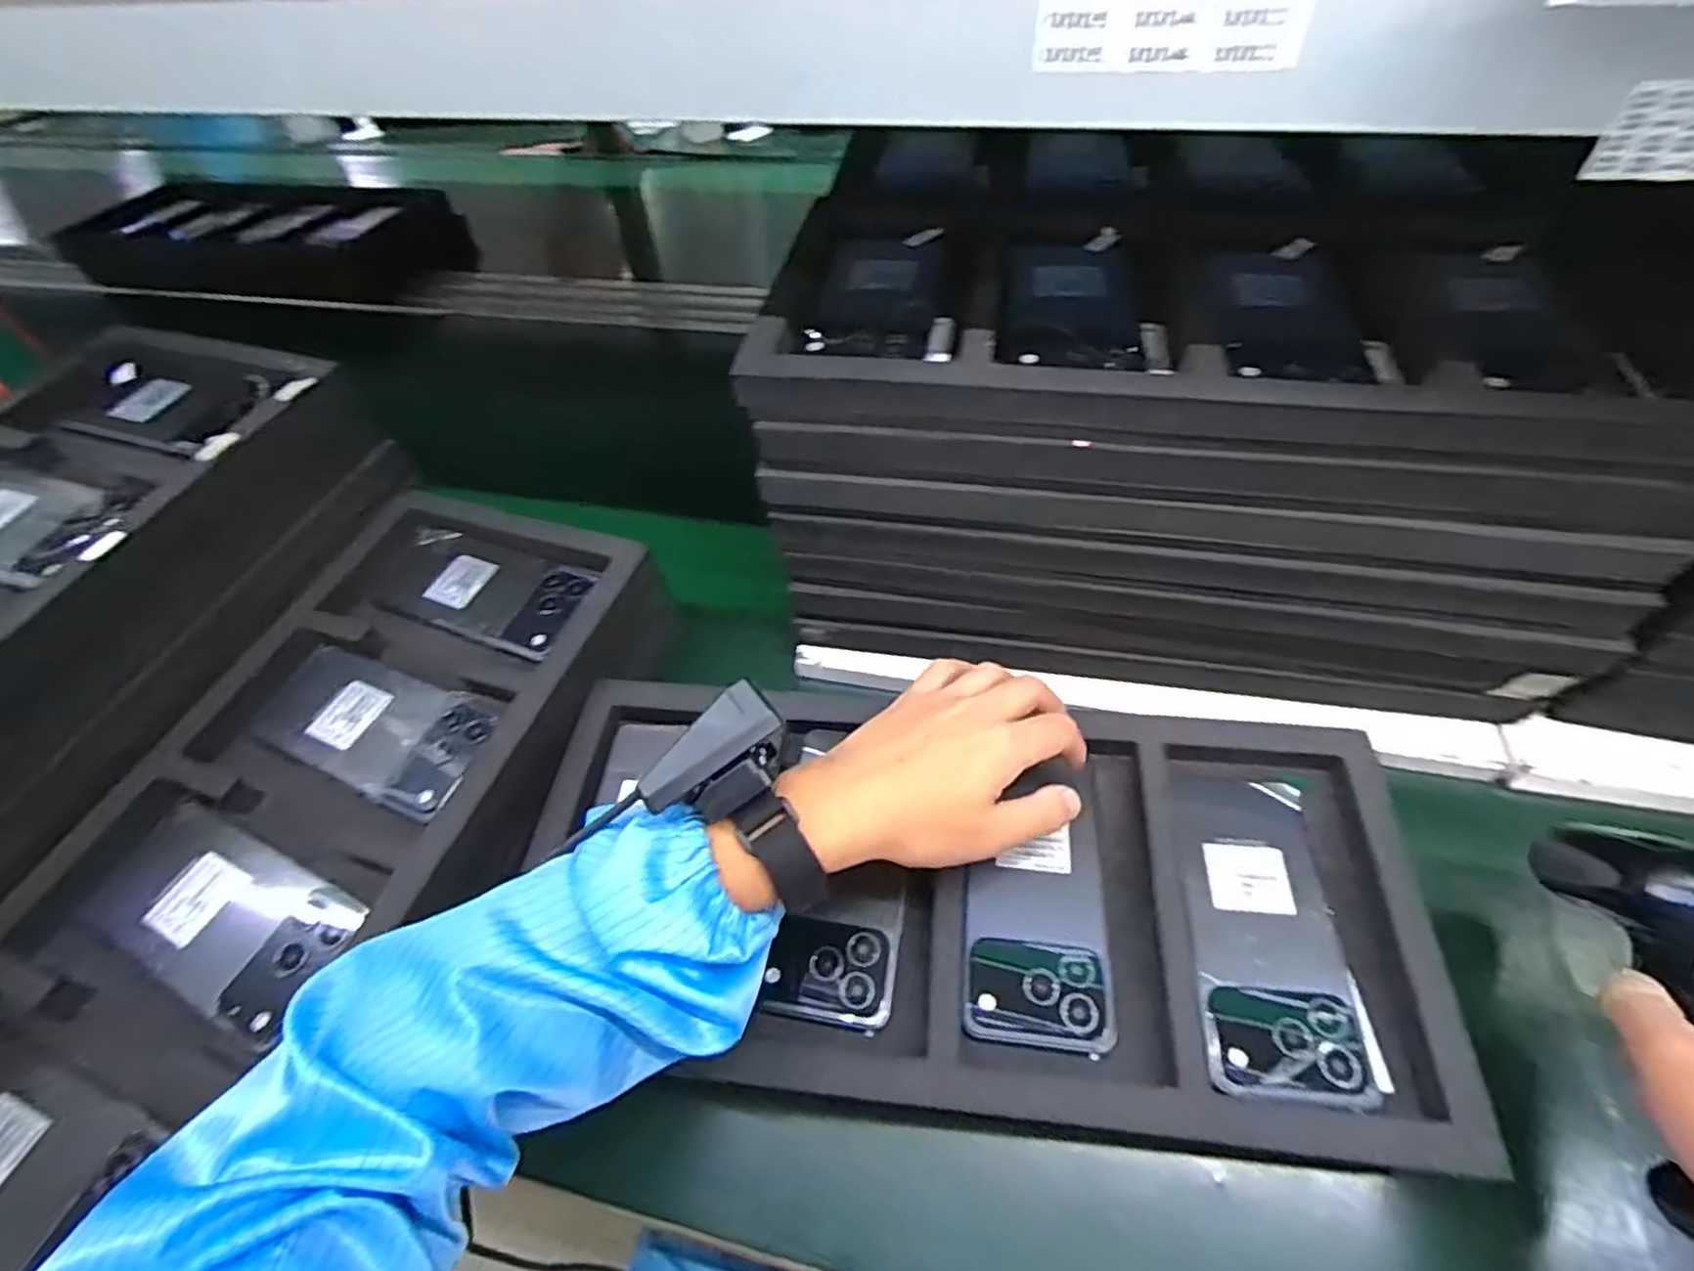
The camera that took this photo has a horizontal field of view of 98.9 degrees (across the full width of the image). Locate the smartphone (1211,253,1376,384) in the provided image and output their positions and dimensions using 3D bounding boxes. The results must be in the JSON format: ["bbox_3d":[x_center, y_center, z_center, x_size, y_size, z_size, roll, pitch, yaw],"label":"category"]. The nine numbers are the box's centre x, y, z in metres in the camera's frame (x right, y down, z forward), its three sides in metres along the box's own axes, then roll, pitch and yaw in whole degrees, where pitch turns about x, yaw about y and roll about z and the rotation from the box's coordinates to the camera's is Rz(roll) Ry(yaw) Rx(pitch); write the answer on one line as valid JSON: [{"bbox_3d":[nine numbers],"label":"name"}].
[{"bbox_3d":[0.246,-0.185,0.411,0.072,0.007,0.133,5,54,9],"label":"smartphone"}]

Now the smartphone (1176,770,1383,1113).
[{"bbox_3d":[0.225,0.153,0.388,0.077,0.009,0.165,4,54,7],"label":"smartphone"}]

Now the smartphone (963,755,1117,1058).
[{"bbox_3d":[0.107,0.143,0.407,0.075,0.014,0.155,4,54,7],"label":"smartphone"}]

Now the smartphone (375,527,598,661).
[{"bbox_3d":[-0.263,-0.033,0.531,0.178,0.015,0.074,18,57,17],"label":"smartphone"}]

